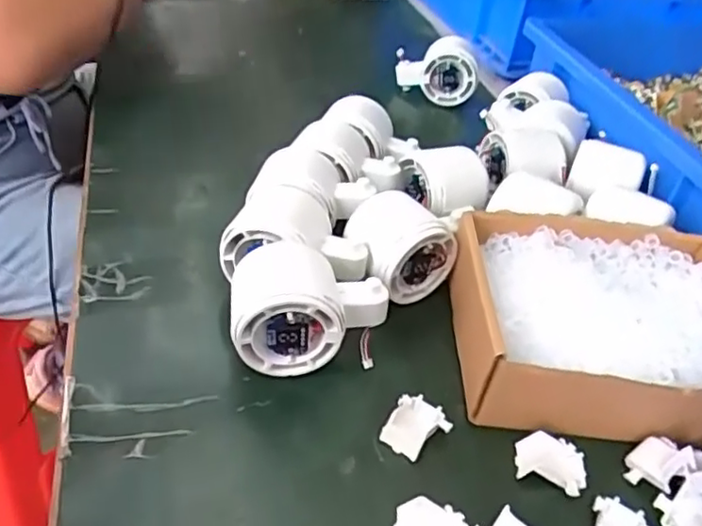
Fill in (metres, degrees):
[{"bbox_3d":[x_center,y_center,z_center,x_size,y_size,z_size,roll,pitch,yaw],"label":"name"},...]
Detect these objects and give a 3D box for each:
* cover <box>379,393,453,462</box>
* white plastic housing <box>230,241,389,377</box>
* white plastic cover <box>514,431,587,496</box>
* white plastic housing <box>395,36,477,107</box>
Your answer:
[{"bbox_3d":[0.032,0.082,0.330,0.034,0.012,0.027,-28,52,-37],"label":"cover"},{"bbox_3d":[-0.024,0.019,0.354,0.084,0.059,0.058,-2,40,-14],"label":"white plastic housing"},{"bbox_3d":[0.101,0.100,0.323,0.034,0.012,0.026,16,39,8],"label":"white plastic cover"},{"bbox_3d":[0.088,-0.203,0.664,0.082,0.061,0.048,6,39,-4],"label":"white plastic housing"}]

